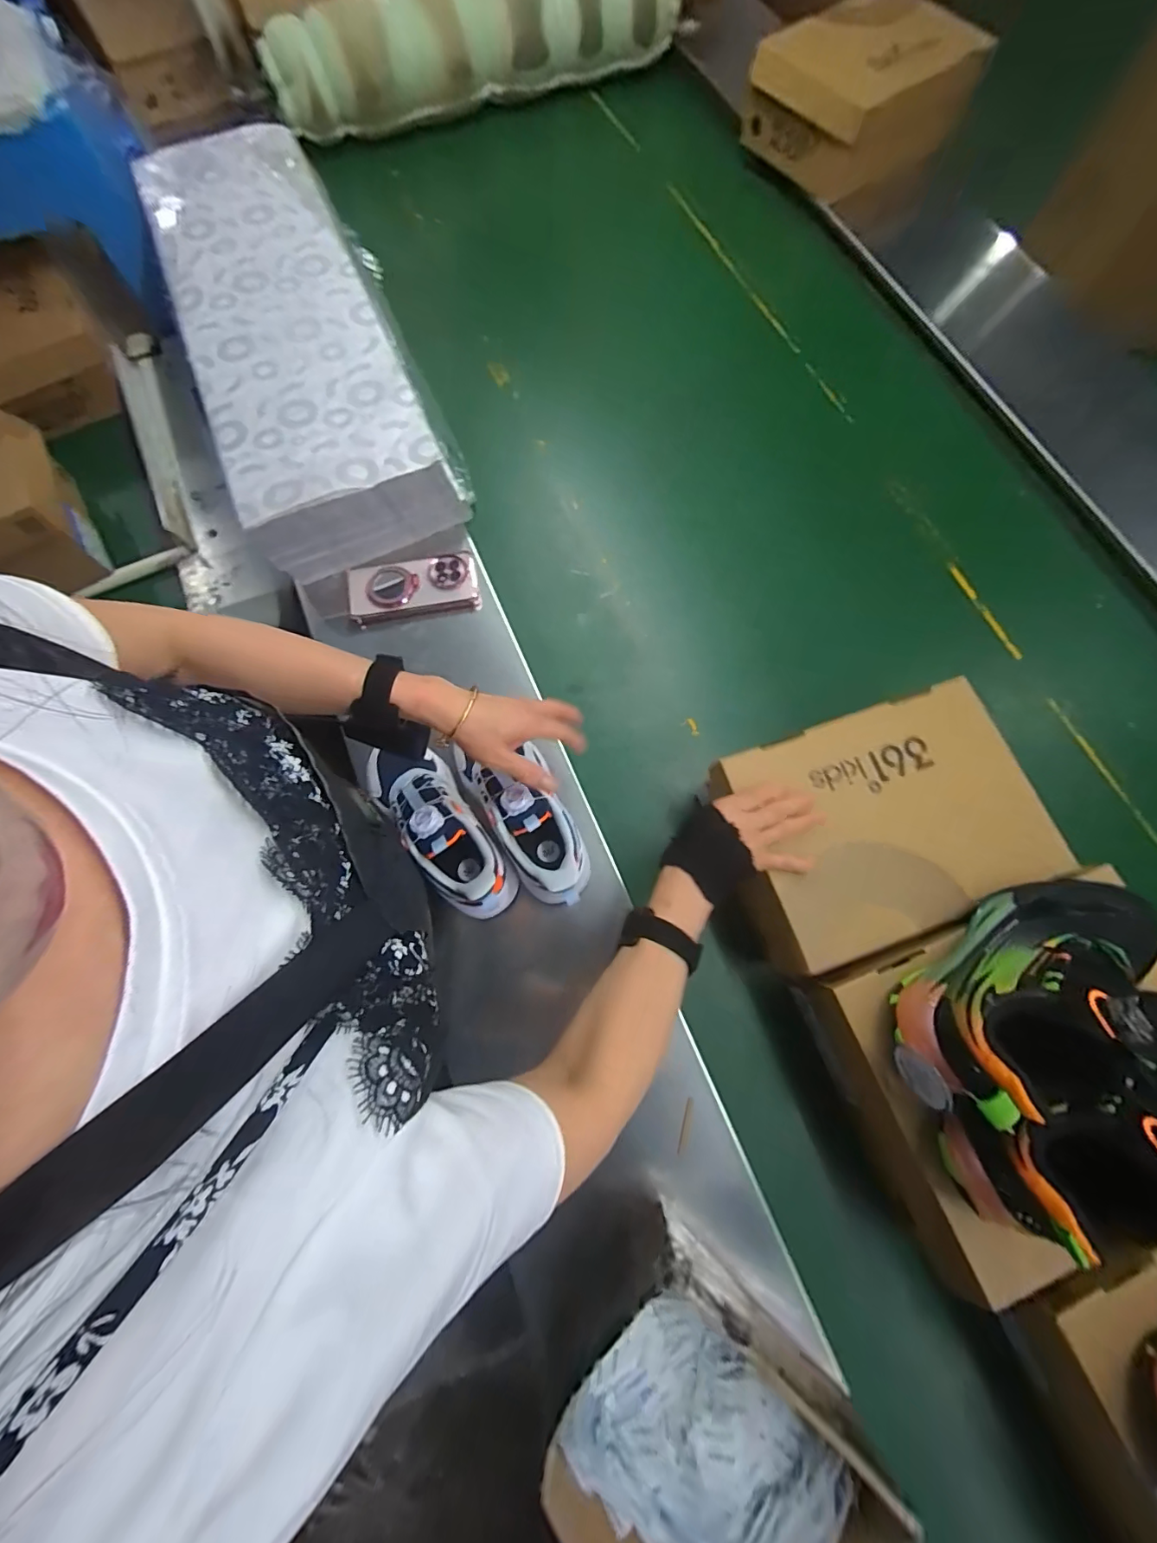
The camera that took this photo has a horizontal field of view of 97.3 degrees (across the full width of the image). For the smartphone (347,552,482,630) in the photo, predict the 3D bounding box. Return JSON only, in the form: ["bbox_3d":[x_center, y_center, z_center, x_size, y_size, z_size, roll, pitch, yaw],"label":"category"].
[{"bbox_3d":[-0.213,-0.234,0.658,0.160,0.025,0.078,-10,74,-1],"label":"smartphone"}]

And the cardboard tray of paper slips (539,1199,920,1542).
[{"bbox_3d":[0.109,0.524,0.391,0.245,0.114,0.177,39,79,11],"label":"cardboard tray of paper slips"}]

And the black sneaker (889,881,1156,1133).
[{"bbox_3d":[0.355,0.169,0.393,0.233,0.136,0.090,-36,76,-8],"label":"black sneaker"}]

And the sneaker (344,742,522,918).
[{"bbox_3d":[-0.143,0.054,0.514,0.077,0.092,0.204,-38,77,-8],"label":"sneaker"}]

